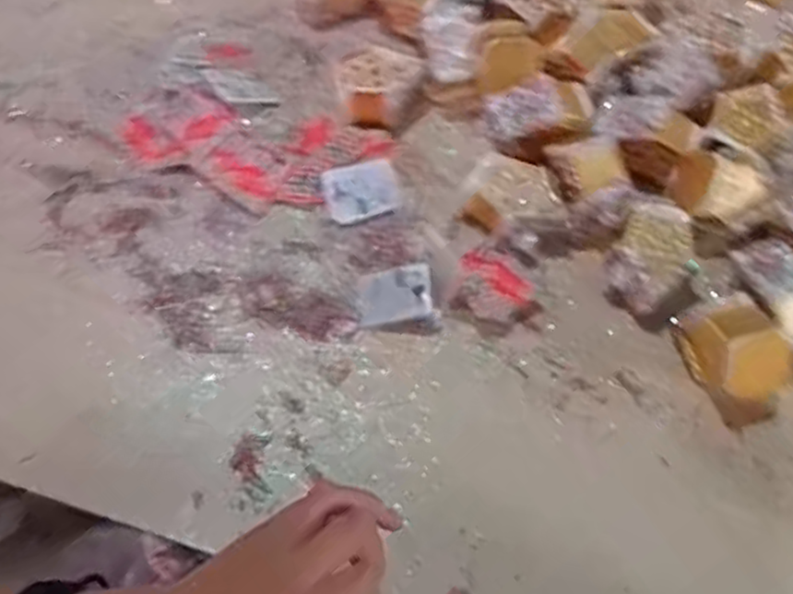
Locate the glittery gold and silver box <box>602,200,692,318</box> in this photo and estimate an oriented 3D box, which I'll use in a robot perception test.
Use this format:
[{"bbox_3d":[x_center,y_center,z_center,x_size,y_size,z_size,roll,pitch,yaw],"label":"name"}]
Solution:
[{"bbox_3d":[0.198,-0.029,0.582,0.058,0.043,0.080,33,70,15],"label":"glittery gold and silver box"}]

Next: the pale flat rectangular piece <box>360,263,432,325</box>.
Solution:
[{"bbox_3d":[-0.001,-0.001,0.579,0.058,0.008,0.040,-12,79,10],"label":"pale flat rectangular piece"}]

